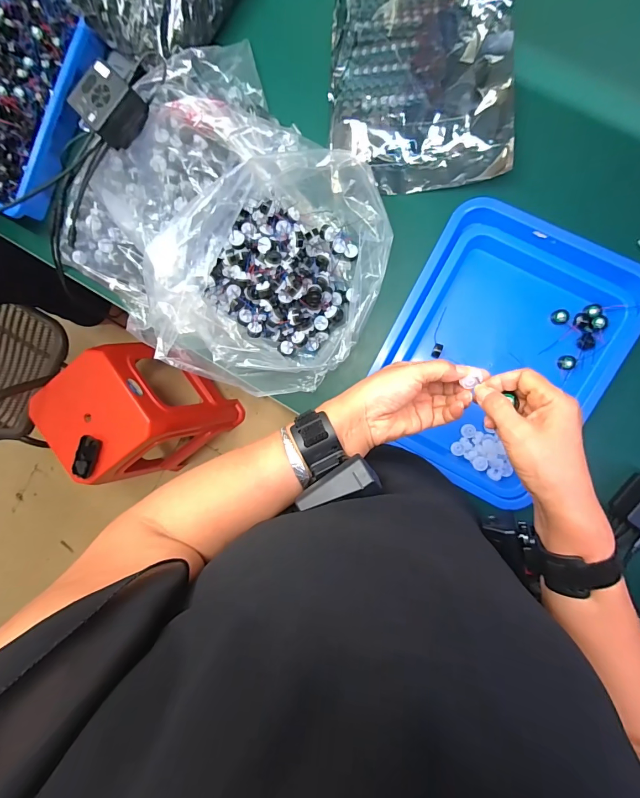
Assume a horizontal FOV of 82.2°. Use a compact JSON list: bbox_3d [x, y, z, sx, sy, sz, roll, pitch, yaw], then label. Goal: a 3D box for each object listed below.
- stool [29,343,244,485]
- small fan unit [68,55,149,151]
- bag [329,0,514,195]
[{"bbox_3d":[-0.543,0.042,1.156,0.328,0.434,0.352,-41,88,9],"label":"stool"},{"bbox_3d":[-0.294,-0.408,0.511,0.084,0.044,0.078,41,99,4],"label":"small fan unit"},{"bbox_3d":[0.139,-0.479,0.505,0.248,0.030,0.335,1,94,9],"label":"bag"}]

